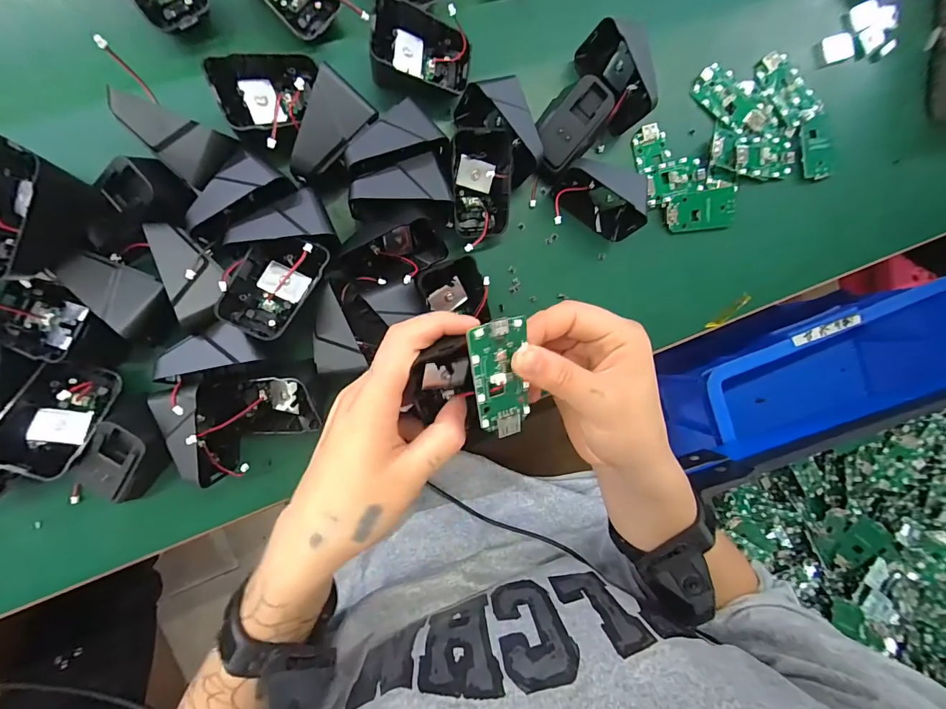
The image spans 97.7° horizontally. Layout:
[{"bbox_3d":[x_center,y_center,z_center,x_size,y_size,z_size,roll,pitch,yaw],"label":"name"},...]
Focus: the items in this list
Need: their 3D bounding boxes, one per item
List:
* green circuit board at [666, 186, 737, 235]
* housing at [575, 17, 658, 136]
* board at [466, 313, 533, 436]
[{"bbox_3d":[0.191,-0.119,0.344,0.063,0.008,0.031,-11,93,-9],"label":"green circuit board"},{"bbox_3d":[0.109,-0.206,0.308,0.034,0.046,0.067,-28,96,-8],"label":"housing"},{"bbox_3d":[0.015,0.013,0.214,0.029,0.008,0.063,-12,113,-8],"label":"board"}]

